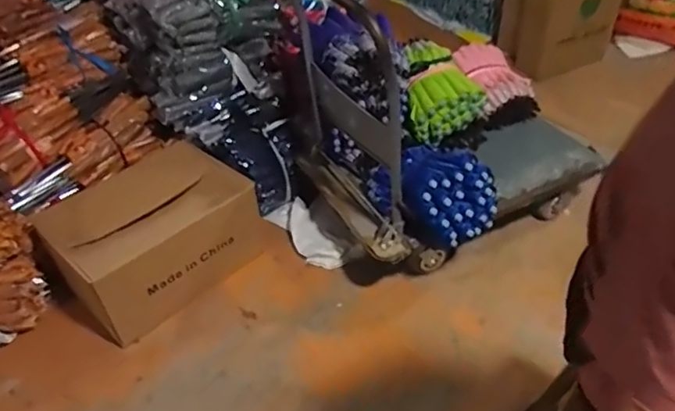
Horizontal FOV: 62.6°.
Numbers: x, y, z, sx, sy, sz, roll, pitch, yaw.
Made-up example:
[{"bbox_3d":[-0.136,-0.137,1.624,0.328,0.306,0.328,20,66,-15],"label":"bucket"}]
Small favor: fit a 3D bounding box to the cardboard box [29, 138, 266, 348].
[{"bbox_3d":[-0.581,0.072,1.766,0.568,0.316,0.497,-33,50,-28],"label":"cardboard box"}]

